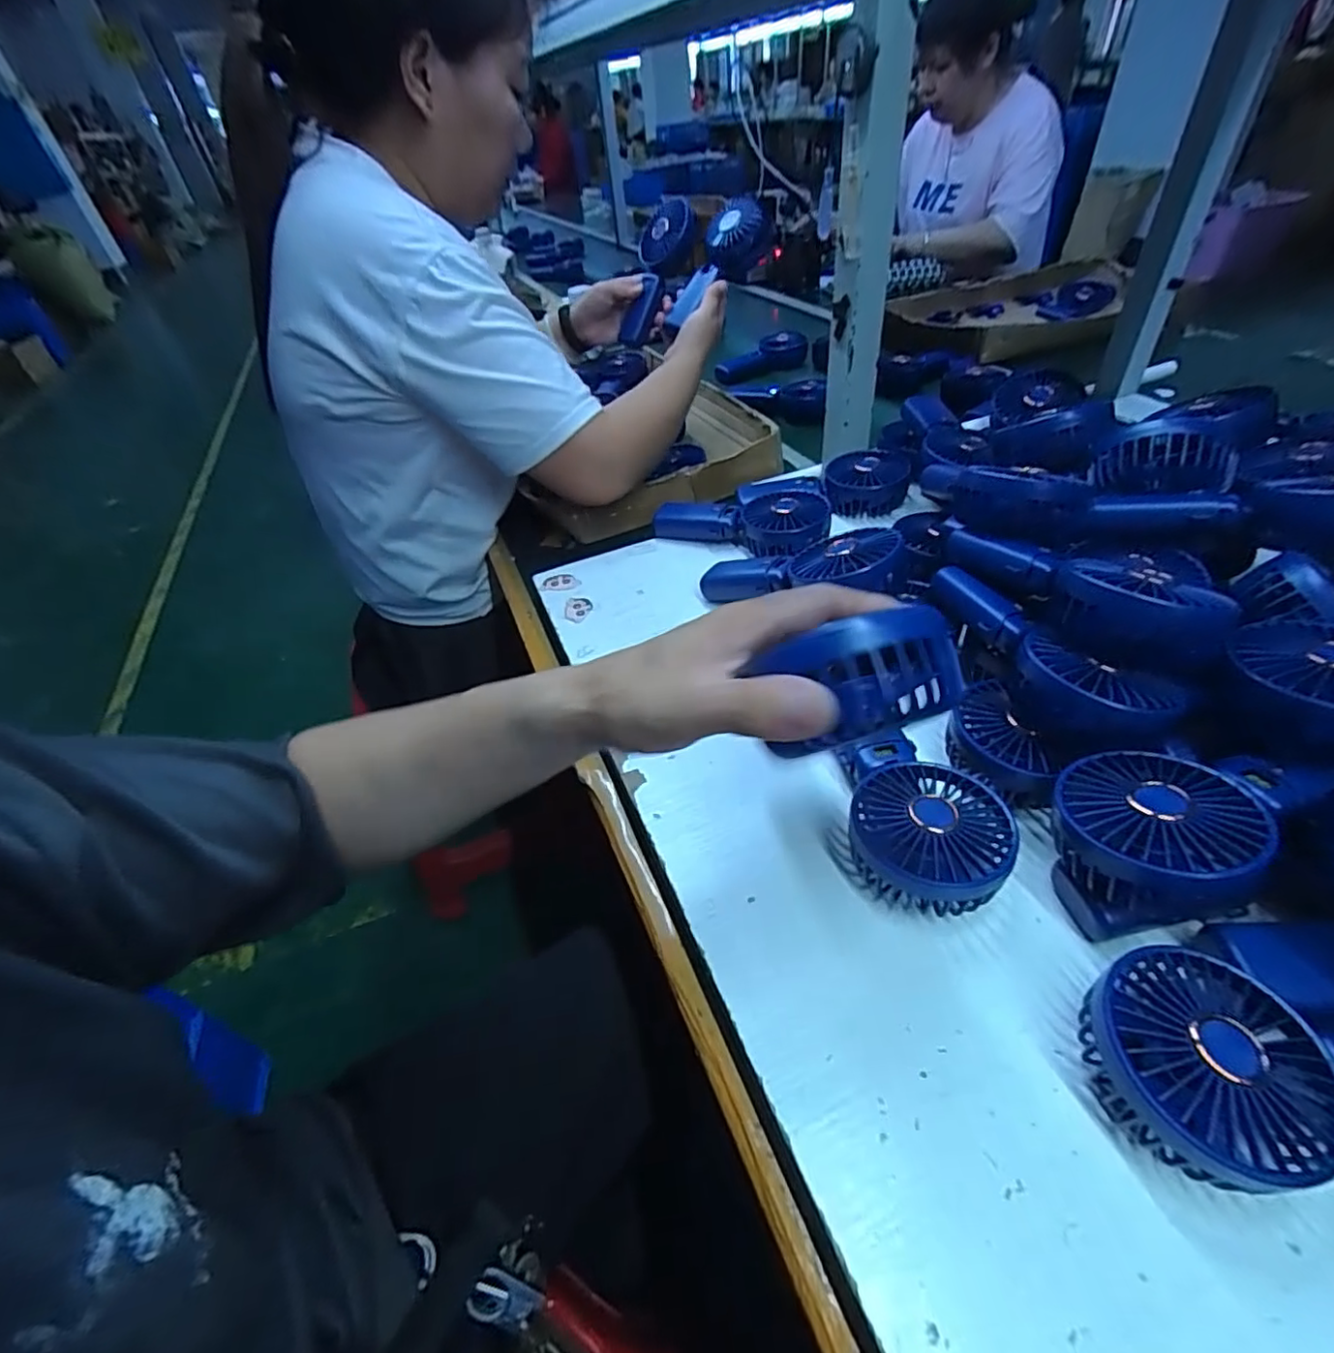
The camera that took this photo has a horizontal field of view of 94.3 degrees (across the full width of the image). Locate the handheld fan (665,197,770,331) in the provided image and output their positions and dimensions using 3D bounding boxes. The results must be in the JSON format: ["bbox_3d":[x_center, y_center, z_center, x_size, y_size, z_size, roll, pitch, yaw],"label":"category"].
[{"bbox_3d":[0.061,-0.507,0.774,0.169,0.062,0.071,-45,46,13],"label":"handheld fan"}]

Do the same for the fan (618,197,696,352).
[{"bbox_3d":[-0.008,-0.530,0.826,0.077,0.171,0.059,18,3,21],"label":"fan"}]

